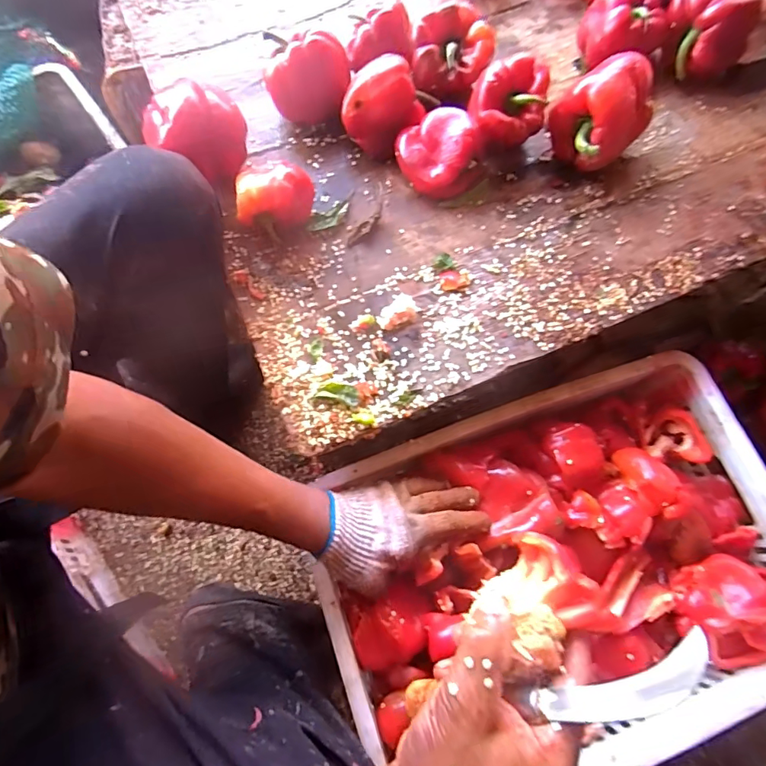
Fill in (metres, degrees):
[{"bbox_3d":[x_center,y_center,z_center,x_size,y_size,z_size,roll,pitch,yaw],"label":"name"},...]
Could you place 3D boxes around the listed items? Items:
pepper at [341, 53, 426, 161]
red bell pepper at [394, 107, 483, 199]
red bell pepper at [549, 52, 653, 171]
[{"bbox_3d":[0.001,-0.322,0.561,0.091,0.084,0.075,25,72,8],"label":"pepper"},{"bbox_3d":[0.065,-0.262,0.547,0.097,0.066,0.069,8,70,2],"label":"red bell pepper"},{"bbox_3d":[0.254,-0.303,0.547,0.106,0.098,0.073,-30,73,-11],"label":"red bell pepper"}]

